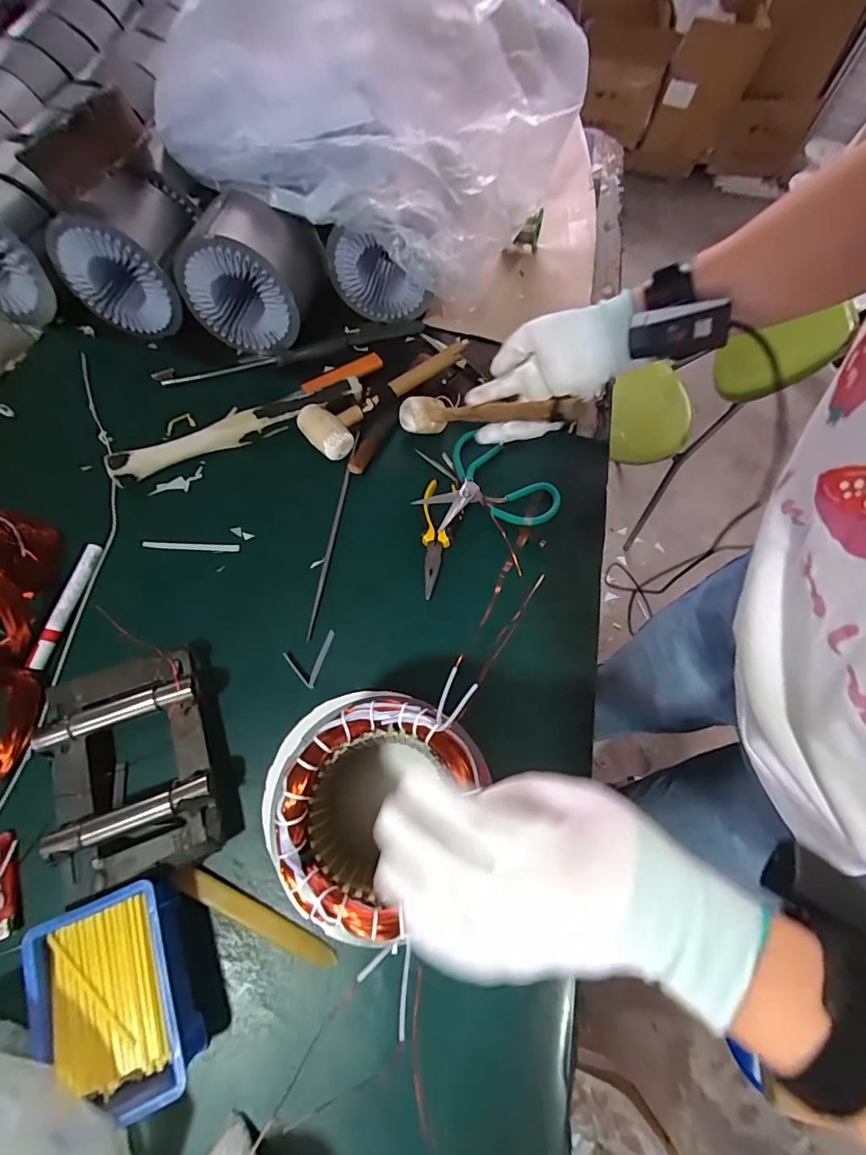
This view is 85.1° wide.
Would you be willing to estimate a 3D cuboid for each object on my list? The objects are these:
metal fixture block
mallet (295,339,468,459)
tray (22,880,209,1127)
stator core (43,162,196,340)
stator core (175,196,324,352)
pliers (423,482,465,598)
[{"bbox_3d":[-0.280,0.173,0.443,0.132,0.050,0.193,-17,69,-10],"label":"metal fixture block"},{"bbox_3d":[-0.061,-0.256,0.643,0.267,0.037,0.086,-42,75,-18],"label":"mallet"},{"bbox_3d":[-0.249,0.334,0.378,0.099,0.055,0.149,-21,70,-11],"label":"tray"},{"bbox_3d":[-0.416,-0.445,0.647,0.165,0.151,0.130,3,67,-2],"label":"stator core"},{"bbox_3d":[-0.249,-0.419,0.656,0.156,0.139,0.126,12,67,2],"label":"stator core"},{"bbox_3d":[0.012,-0.048,0.559,0.047,0.017,0.147,2,73,1],"label":"pliers"}]

